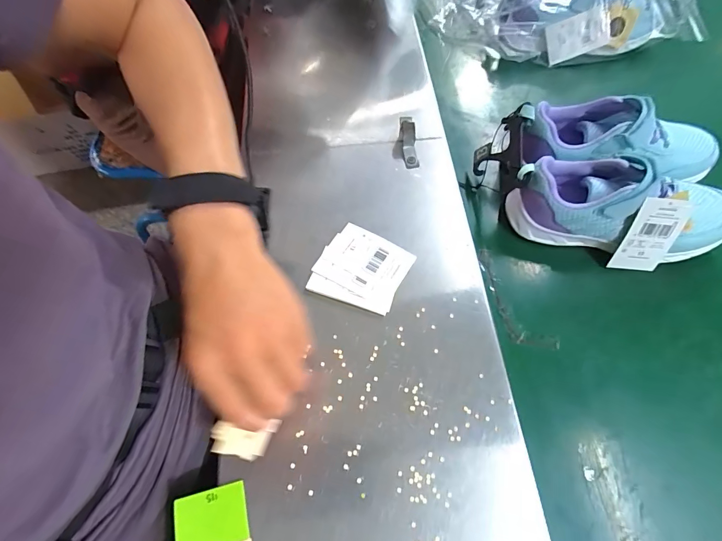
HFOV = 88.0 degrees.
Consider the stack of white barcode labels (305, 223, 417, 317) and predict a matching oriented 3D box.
[{"bbox_3d":[0.000,-0.001,0.356,0.080,0.008,0.077,24,69,13],"label":"stack of white barcode labels"}]

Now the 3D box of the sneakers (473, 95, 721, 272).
[{"bbox_3d":[0.245,-0.098,0.380,0.229,0.080,0.149,11,66,7],"label":"sneakers"}]

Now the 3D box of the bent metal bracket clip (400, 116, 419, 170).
[{"bbox_3d":[0.054,-0.144,0.423,0.019,0.006,0.060,-5,88,32],"label":"bent metal bracket clip"}]

